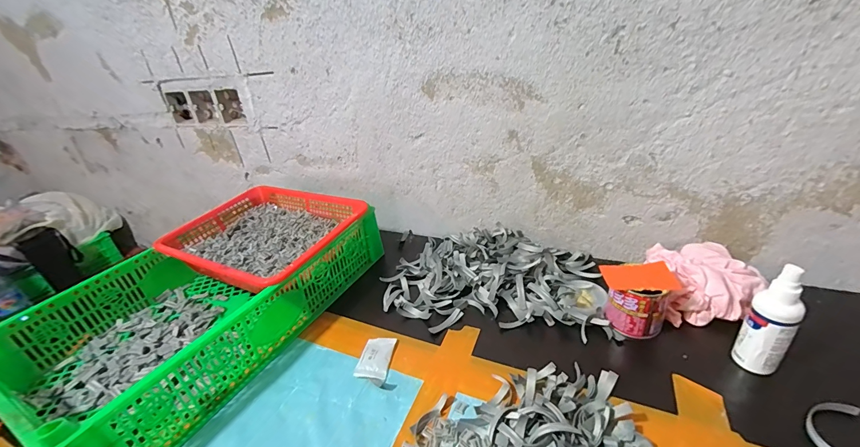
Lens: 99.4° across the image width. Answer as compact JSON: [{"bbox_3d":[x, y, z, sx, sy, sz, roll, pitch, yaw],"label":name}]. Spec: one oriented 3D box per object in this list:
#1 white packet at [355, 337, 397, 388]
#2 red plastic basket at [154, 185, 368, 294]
[{"bbox_3d":[-0.070,0.174,0.469,0.038,0.011,0.073,-1,29,11],"label":"white packet"},{"bbox_3d":[-0.276,0.023,0.632,0.301,0.069,0.245,9,32,27],"label":"red plastic basket"}]

